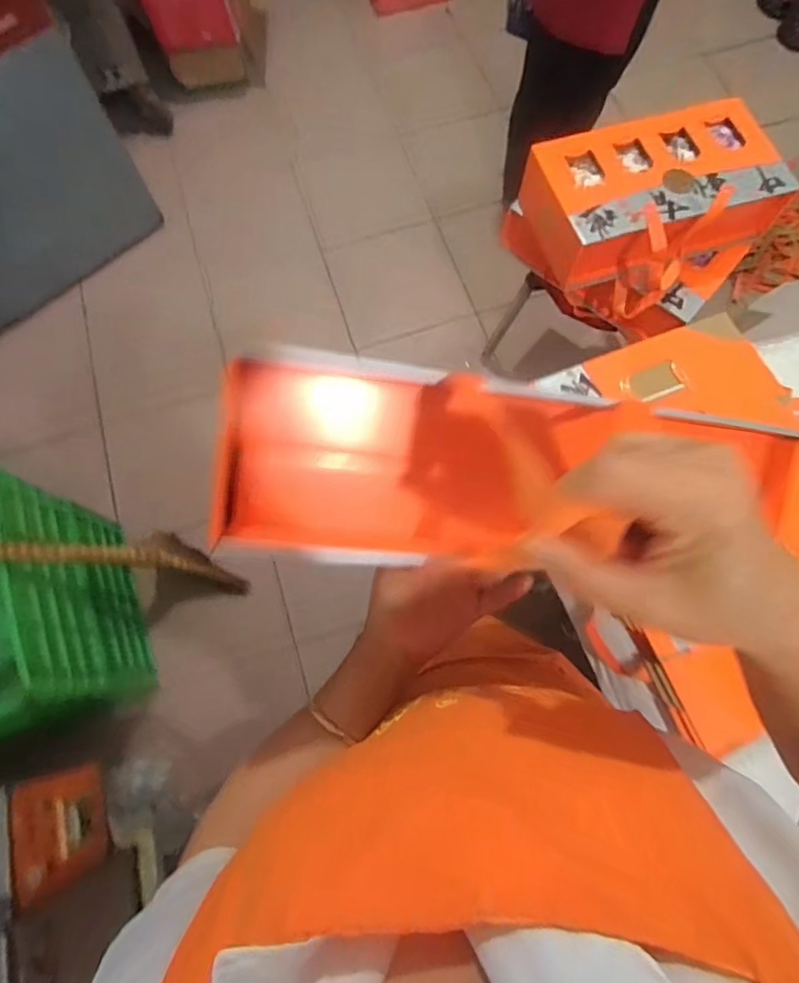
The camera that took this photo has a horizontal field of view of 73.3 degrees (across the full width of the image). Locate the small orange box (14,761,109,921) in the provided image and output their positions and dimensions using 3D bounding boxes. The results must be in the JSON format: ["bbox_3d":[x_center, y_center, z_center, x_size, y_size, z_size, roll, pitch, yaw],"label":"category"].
[{"bbox_3d":[-0.469,0.473,0.754,0.038,0.173,0.148,-14,71,-3],"label":"small orange box"}]

